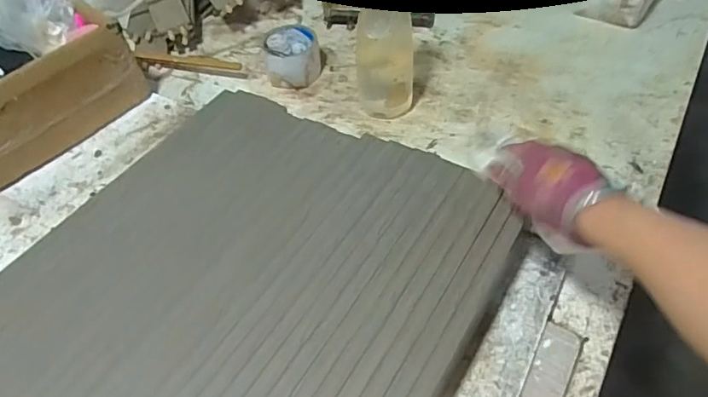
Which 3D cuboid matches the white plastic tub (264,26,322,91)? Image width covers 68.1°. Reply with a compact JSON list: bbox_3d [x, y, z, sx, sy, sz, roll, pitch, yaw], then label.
[{"bbox_3d":[-0.090,-0.210,0.775,0.078,0.055,0.093,-11,49,-5],"label":"white plastic tub"}]

